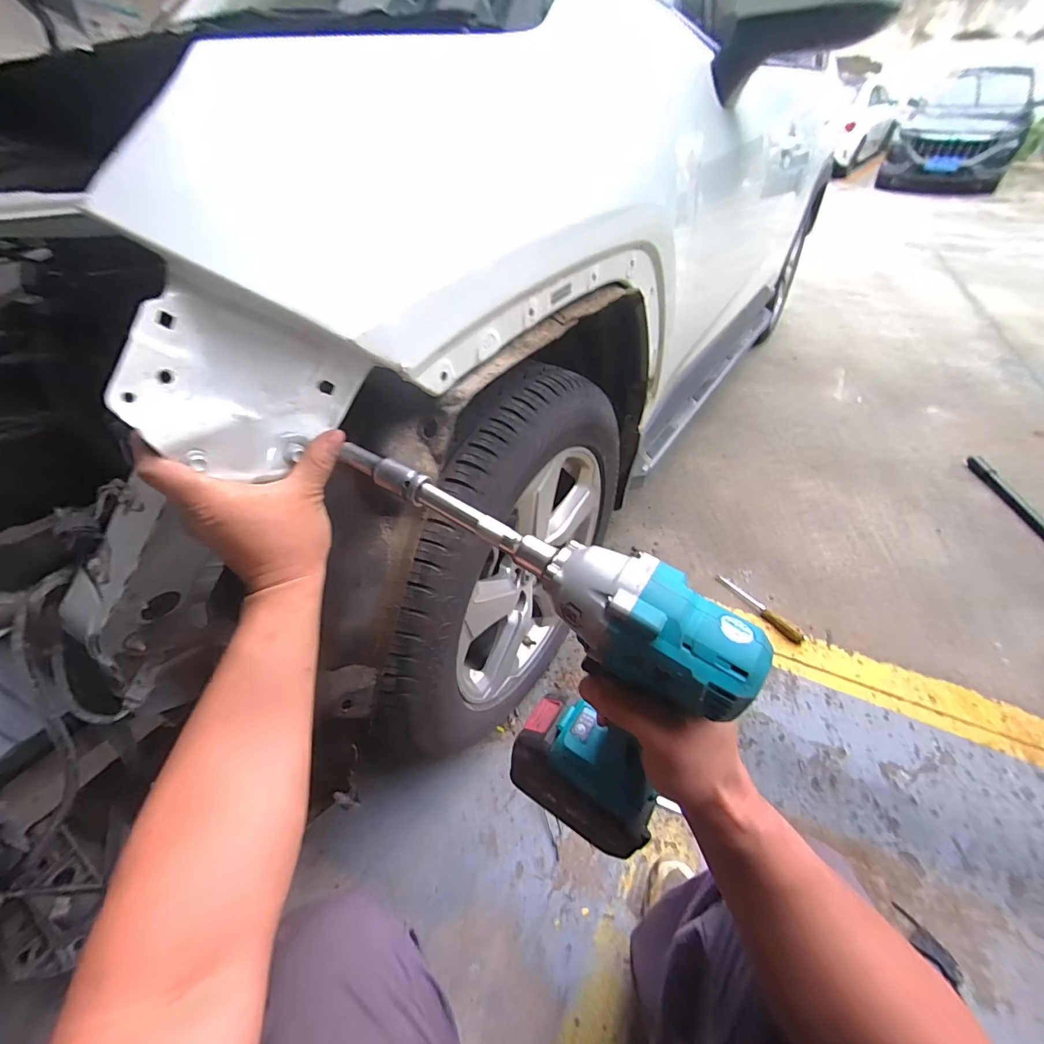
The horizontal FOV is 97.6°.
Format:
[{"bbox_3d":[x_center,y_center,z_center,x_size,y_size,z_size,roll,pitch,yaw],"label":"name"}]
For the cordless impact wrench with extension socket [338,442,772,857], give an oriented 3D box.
[{"bbox_3d":[-0.002,0.093,0.359,0.299,0.243,0.073,32,49,31],"label":"cordless impact wrench with extension socket"}]

